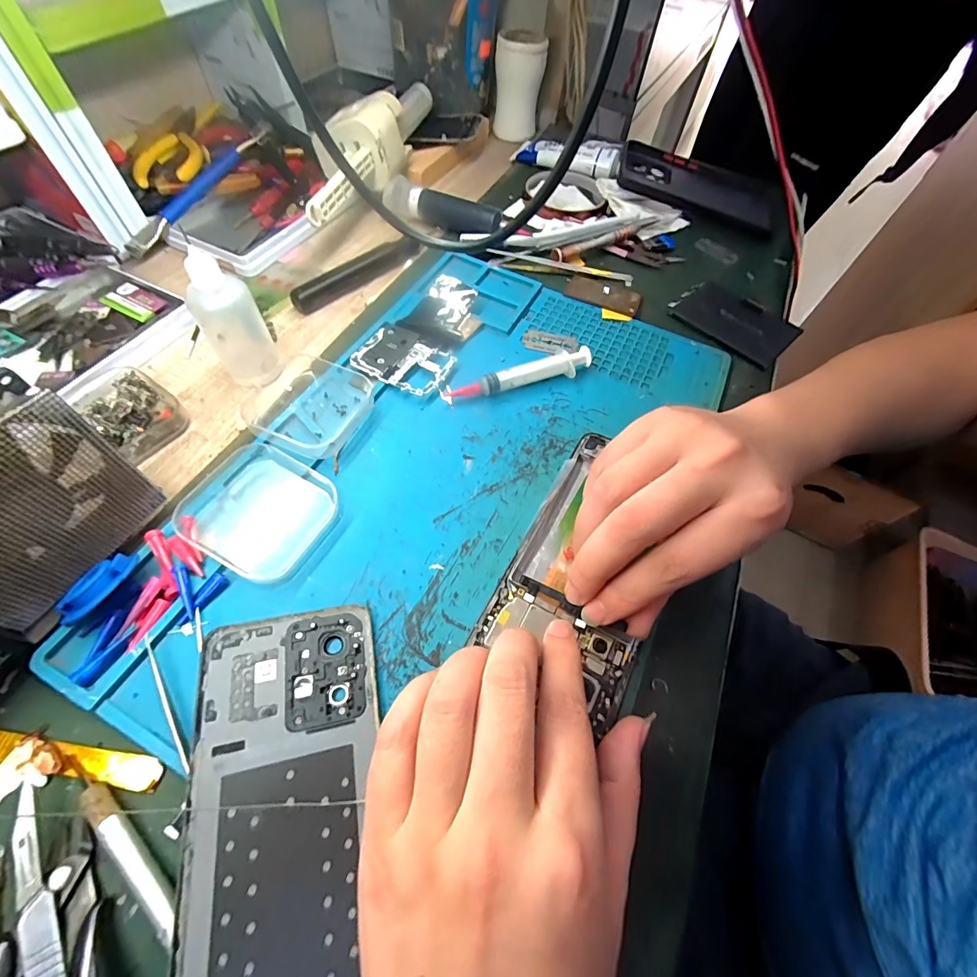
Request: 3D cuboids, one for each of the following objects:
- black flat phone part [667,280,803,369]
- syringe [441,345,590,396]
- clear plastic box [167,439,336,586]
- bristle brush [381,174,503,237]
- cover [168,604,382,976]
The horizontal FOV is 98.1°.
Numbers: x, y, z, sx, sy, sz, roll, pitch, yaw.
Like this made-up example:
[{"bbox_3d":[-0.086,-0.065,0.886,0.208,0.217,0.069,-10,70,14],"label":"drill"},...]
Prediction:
[{"bbox_3d":[0.199,-0.138,0.344,0.063,0.008,0.091,-38,69,-23],"label":"black flat phone part"},{"bbox_3d":[0.023,-0.079,0.290,0.101,0.014,0.018,-13,61,-12],"label":"syringe"},{"bbox_3d":[-0.123,0.010,0.229,0.072,0.011,0.066,23,60,9],"label":"clear plastic box"},{"bbox_3d":[-0.044,-0.254,0.384,0.115,0.023,0.021,27,61,11],"label":"bristle brush"},{"bbox_3d":[-0.077,0.127,0.163,0.069,0.010,0.155,-8,60,-9],"label":"cover"}]

